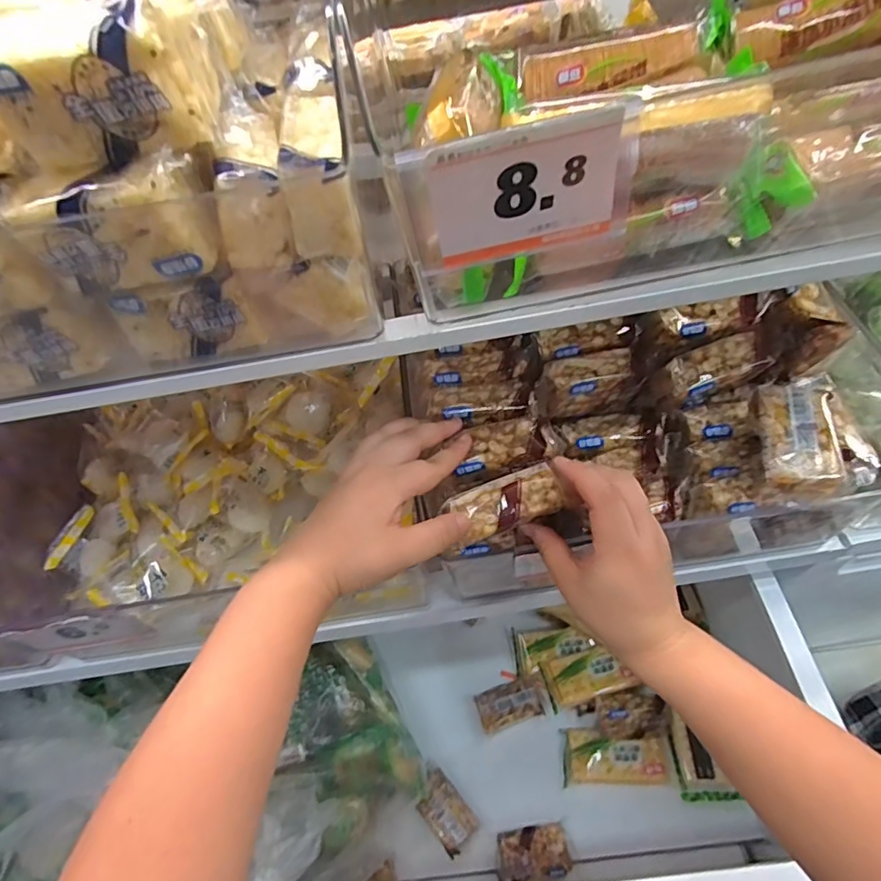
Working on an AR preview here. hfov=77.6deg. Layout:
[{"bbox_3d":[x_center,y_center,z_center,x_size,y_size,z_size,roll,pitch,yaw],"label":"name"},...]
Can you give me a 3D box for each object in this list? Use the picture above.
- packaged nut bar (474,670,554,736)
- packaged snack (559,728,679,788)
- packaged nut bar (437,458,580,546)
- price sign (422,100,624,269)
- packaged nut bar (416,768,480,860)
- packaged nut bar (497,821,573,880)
[{"bbox_3d":[0.093,0.332,0.694,0.089,0.018,0.048,-17,55,-6],"label":"packaged nut bar"},{"bbox_3d":[0.211,0.377,0.655,0.127,0.013,0.059,-9,72,10],"label":"packaged snack"},{"bbox_3d":[0.043,0.039,0.349,0.077,0.017,0.032,-15,55,-4],"label":"packaged nut bar"},{"bbox_3d":[0.038,-0.108,0.240,0.083,0.060,0.005,-9,54,0],"label":"price sign"},{"bbox_3d":[0.006,0.431,0.640,0.047,0.020,0.077,-36,59,-19],"label":"packaged nut bar"},{"bbox_3d":[0.102,0.454,0.604,0.078,0.009,0.047,-9,54,0],"label":"packaged nut bar"}]

